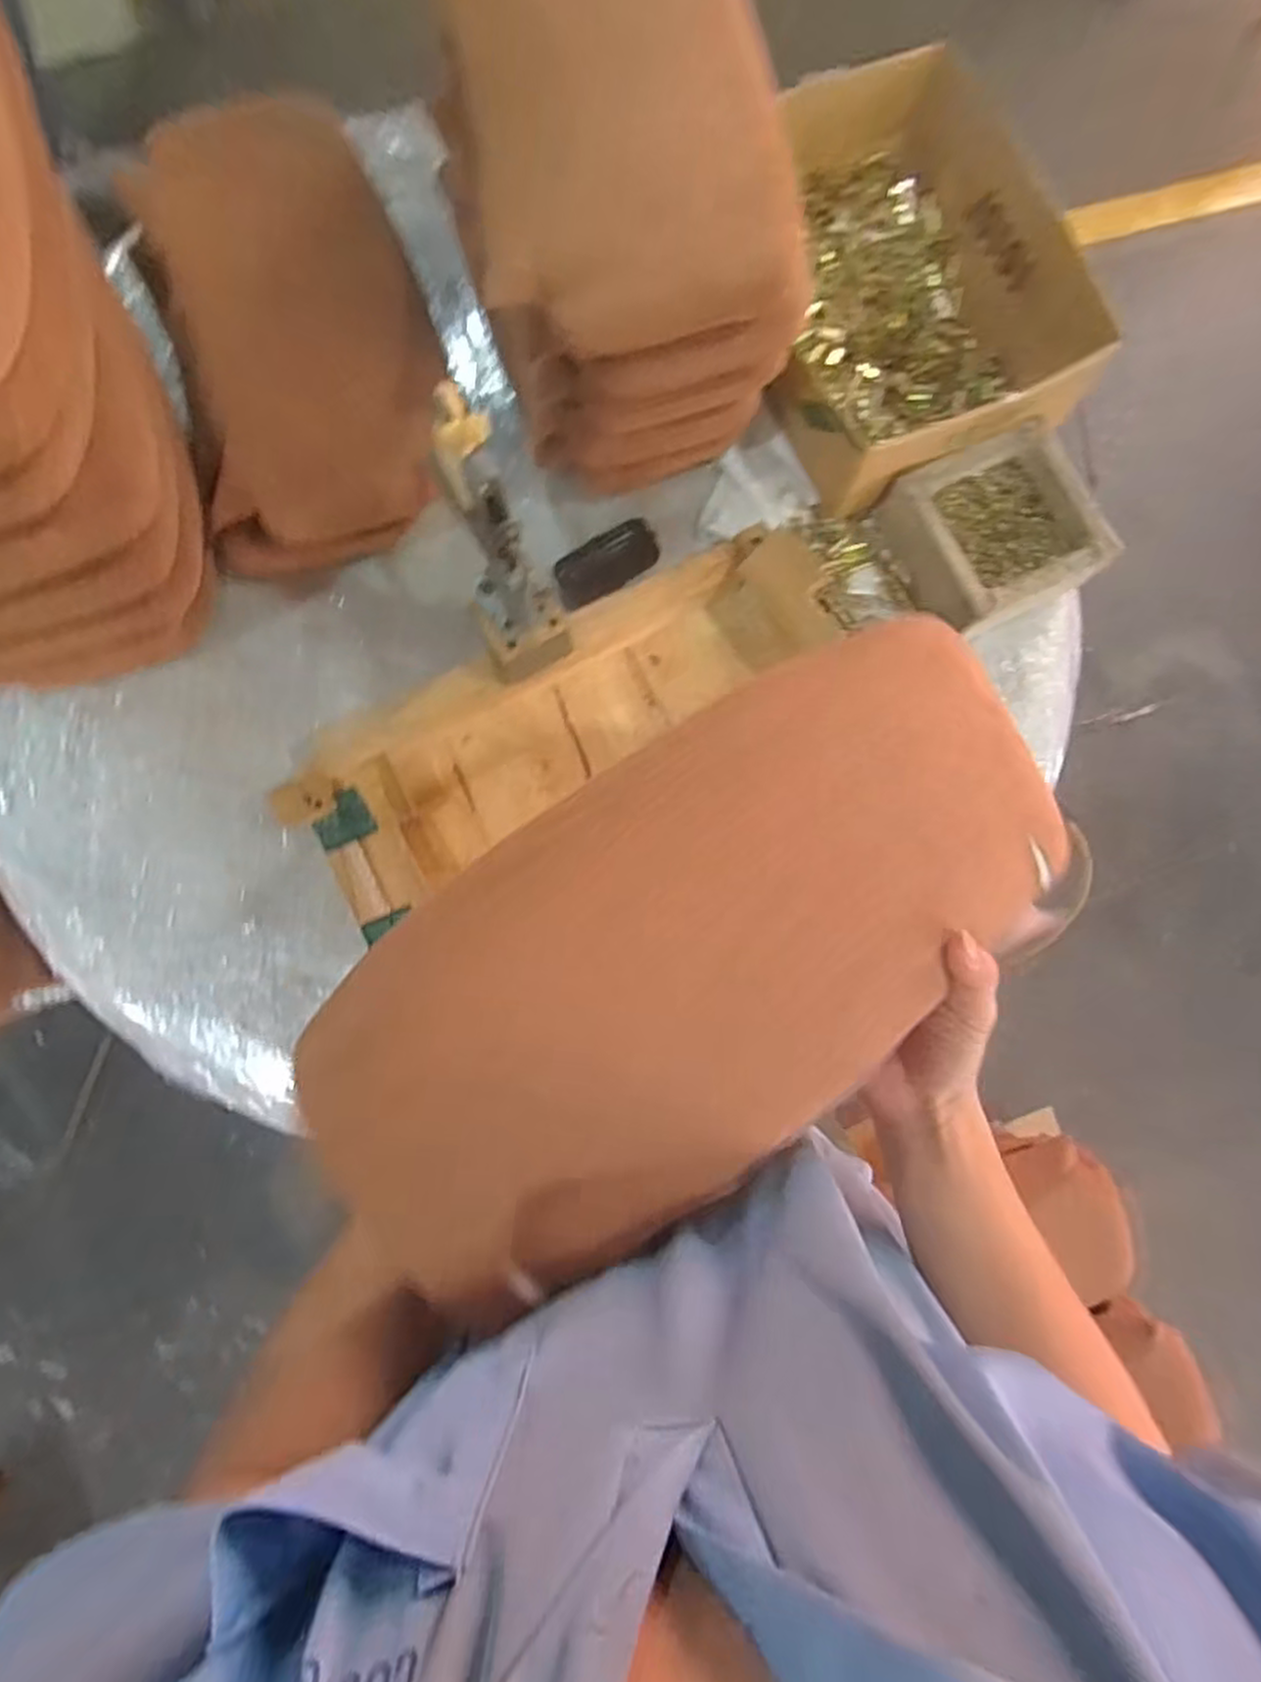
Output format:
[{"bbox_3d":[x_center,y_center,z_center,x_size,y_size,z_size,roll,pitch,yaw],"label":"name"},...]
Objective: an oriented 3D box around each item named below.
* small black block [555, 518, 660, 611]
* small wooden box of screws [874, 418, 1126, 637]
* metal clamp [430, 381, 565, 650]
[{"bbox_3d":[-0.025,-0.282,0.744,0.109,0.018,0.050,-27,83,12],"label":"small black block"},{"bbox_3d":[0.366,-0.309,0.740,0.175,0.064,0.167,-27,84,-6],"label":"small wooden box of screws"},{"bbox_3d":[-0.098,-0.220,0.536,0.063,0.199,0.085,-23,83,-6],"label":"metal clamp"}]

